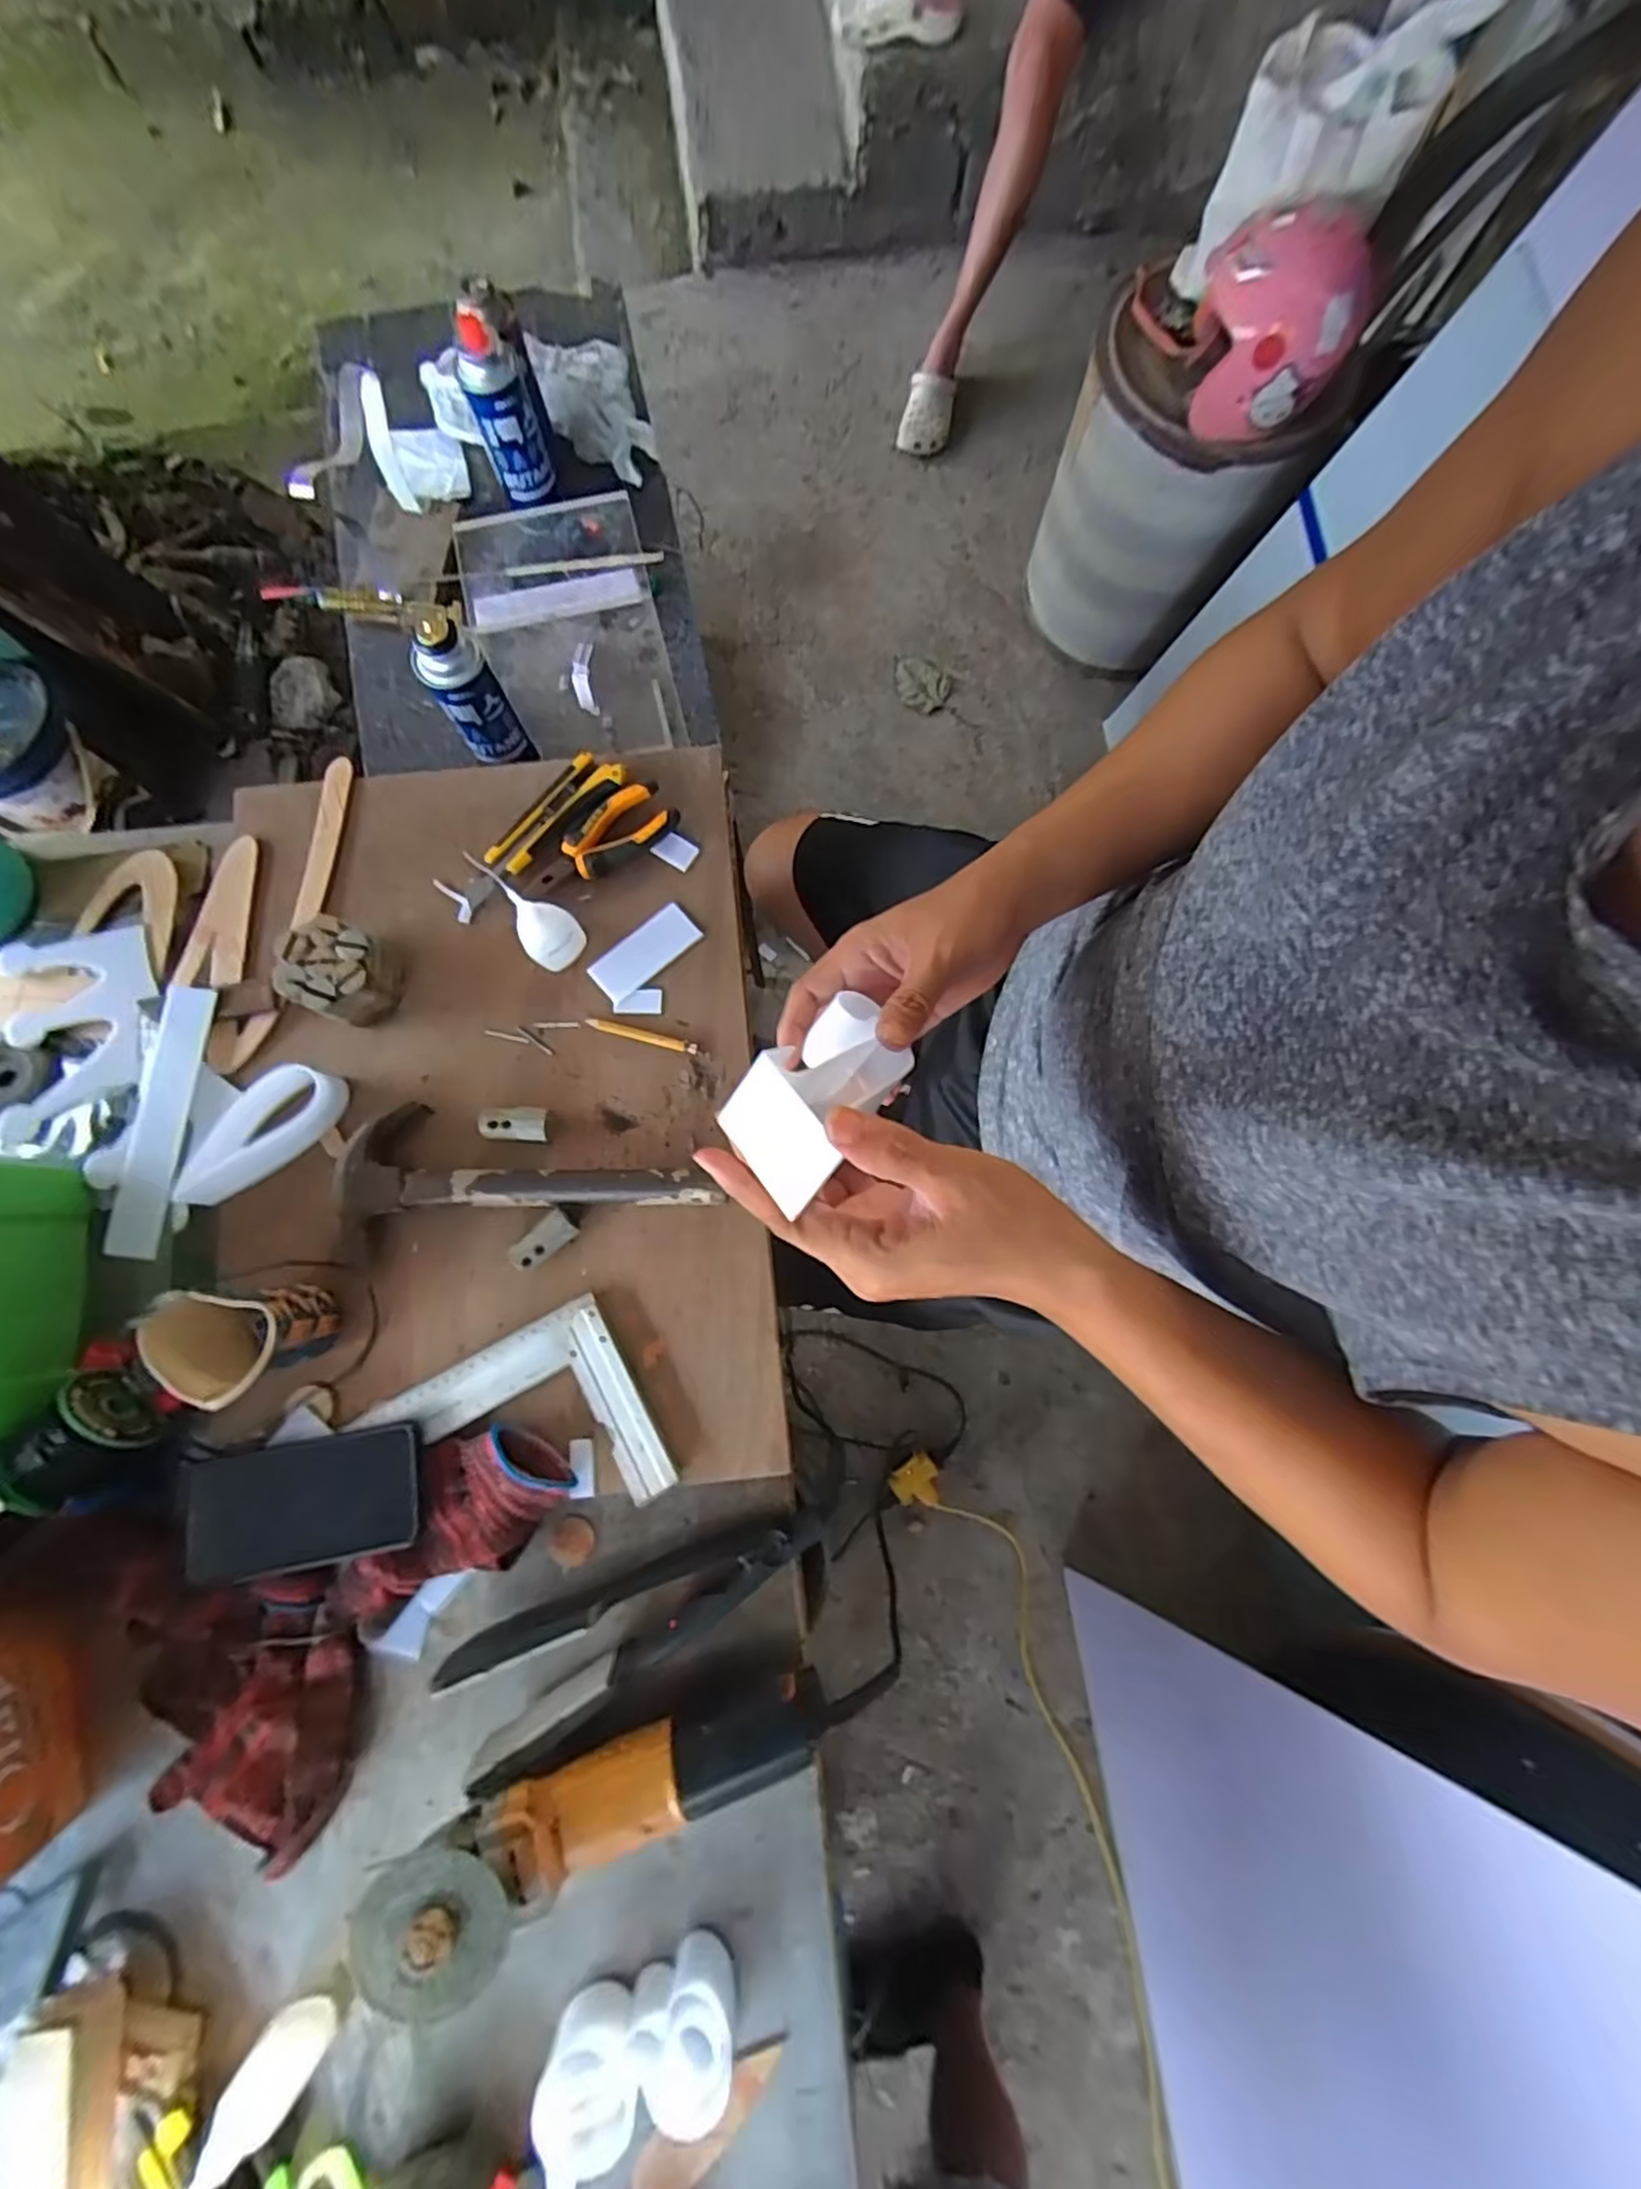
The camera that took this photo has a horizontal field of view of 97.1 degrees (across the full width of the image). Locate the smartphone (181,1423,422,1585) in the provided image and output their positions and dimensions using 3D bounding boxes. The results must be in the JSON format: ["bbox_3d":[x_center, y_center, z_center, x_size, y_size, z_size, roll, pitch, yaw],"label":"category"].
[{"bbox_3d":[-0.356,0.282,0.502,0.147,0.006,0.080,-9,69,-6],"label":"smartphone"}]

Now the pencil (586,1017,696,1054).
[{"bbox_3d":[-0.145,-0.048,0.586,0.092,0.004,0.011,14,79,1],"label":"pencil"}]

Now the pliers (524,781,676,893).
[{"bbox_3d":[-0.185,-0.211,0.602,0.132,0.013,0.048,-33,96,-3],"label":"pliers"}]

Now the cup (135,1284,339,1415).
[{"bbox_3d":[-0.386,0.168,0.497,0.071,0.093,0.067,0,79,-2],"label":"cup"}]

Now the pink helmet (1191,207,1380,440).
[{"bbox_3d":[0.648,-1.087,1.026,0.209,0.161,0.176,7,79,-1],"label":"pink helmet"}]

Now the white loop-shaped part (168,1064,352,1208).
[{"bbox_3d":[-0.432,0.031,0.553,0.136,0.037,0.053,-43,84,-9],"label":"white loop-shaped part"}]

